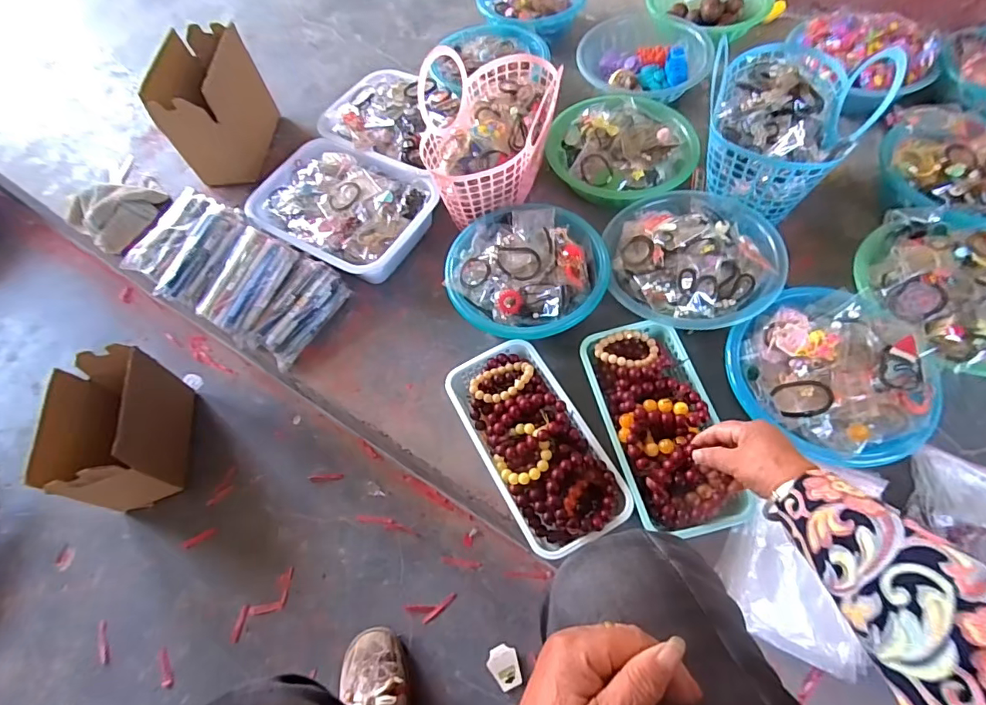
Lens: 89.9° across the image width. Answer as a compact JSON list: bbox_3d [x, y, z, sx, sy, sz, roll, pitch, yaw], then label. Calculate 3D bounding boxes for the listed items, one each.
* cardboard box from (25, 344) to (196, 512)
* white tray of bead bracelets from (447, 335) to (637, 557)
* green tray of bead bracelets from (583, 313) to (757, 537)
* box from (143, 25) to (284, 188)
[{"bbox_3d":[-0.589,0.123,0.795,0.116,0.184,0.214,-9,61,-1],"label":"cardboard box"},{"bbox_3d":[0.047,0.104,0.605,0.127,0.067,0.266,-26,63,-10],"label":"white tray of bead bracelets"},{"bbox_3d":[0.199,0.080,0.600,0.117,0.064,0.249,-8,58,-1],"label":"green tray of bead bracelets"},{"bbox_3d":[-0.483,-0.428,0.880,0.120,0.193,0.197,-8,61,-1],"label":"box"}]

